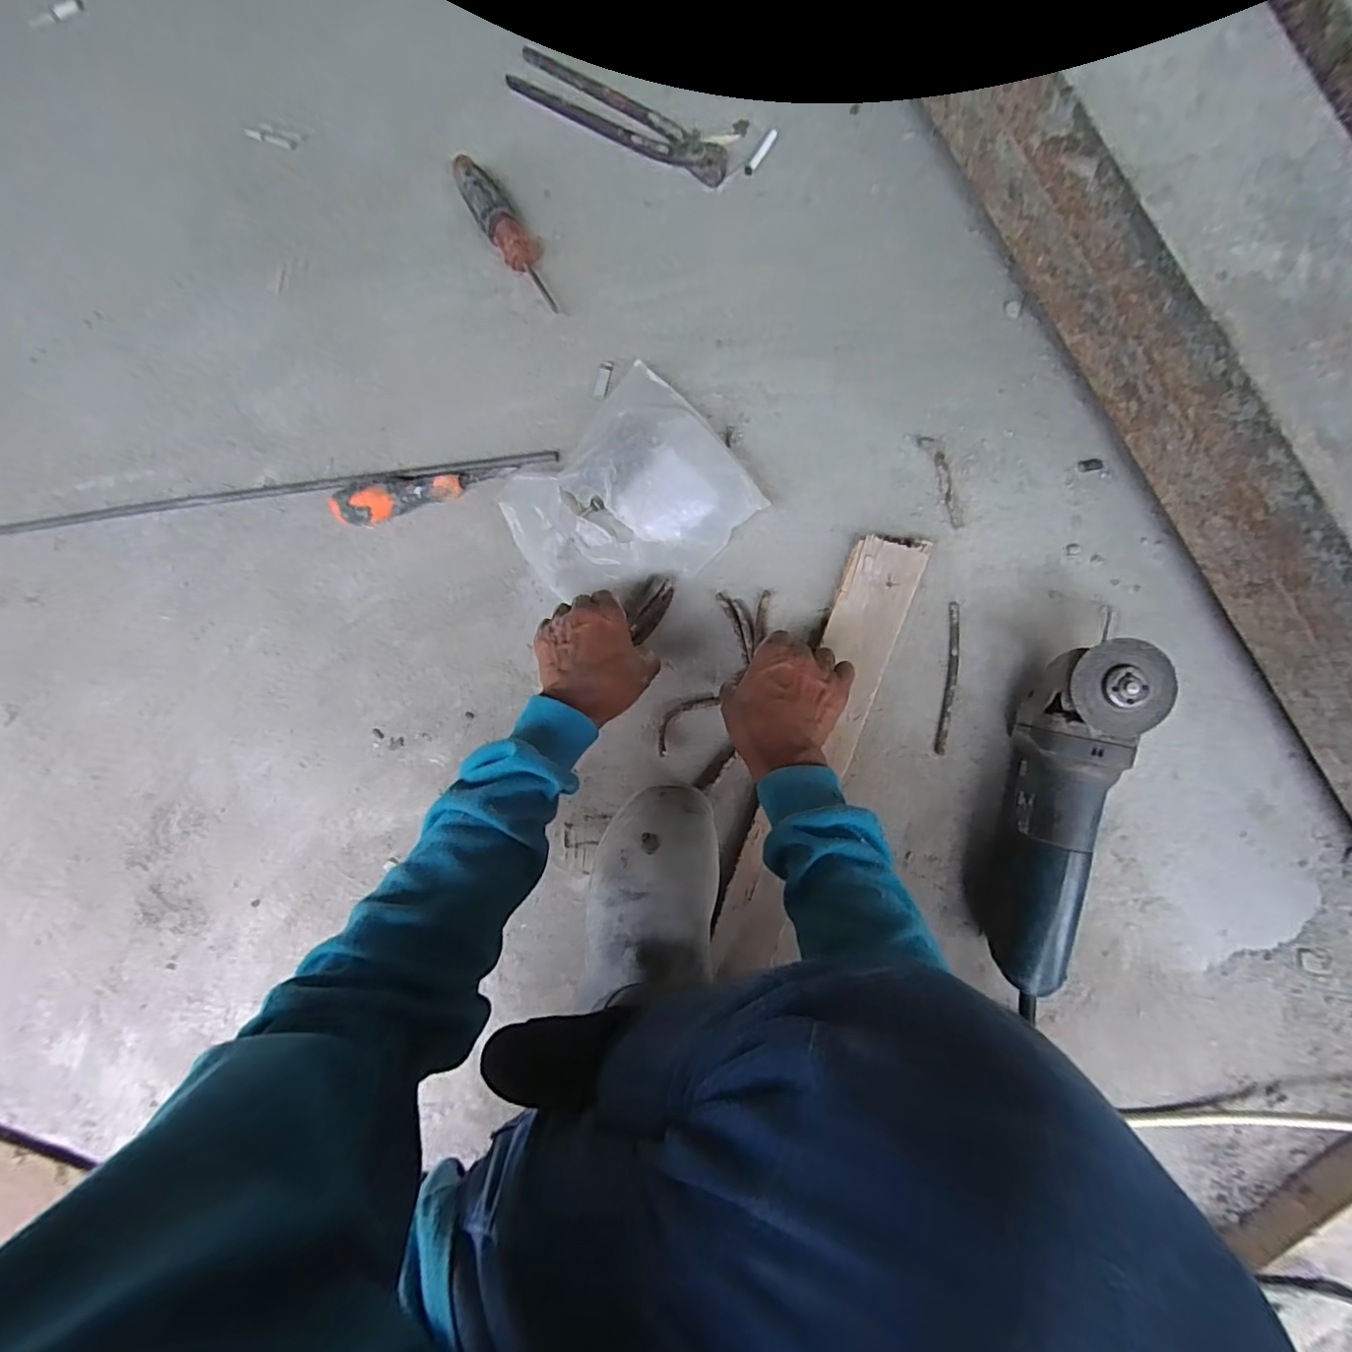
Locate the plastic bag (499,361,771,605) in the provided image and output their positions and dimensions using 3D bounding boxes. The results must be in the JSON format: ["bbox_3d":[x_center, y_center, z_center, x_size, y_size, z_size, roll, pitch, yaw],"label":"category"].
[{"bbox_3d":[-0.044,-0.151,0.519,0.198,0.034,0.165,-40,87,2],"label":"plastic bag"}]

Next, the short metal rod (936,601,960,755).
[{"bbox_3d":[0.237,0.002,0.511,0.010,0.006,0.131,6,90,4],"label":"short metal rod"}]

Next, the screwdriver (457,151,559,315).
[{"bbox_3d":[-0.149,-0.393,0.522,0.031,0.029,0.137,-37,87,3],"label":"screwdriver"}]

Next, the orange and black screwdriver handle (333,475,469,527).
[{"bbox_3d":[-0.249,-0.160,0.533,0.112,0.033,0.029,-12,88,4],"label":"orange and black screwdriver handle"}]

